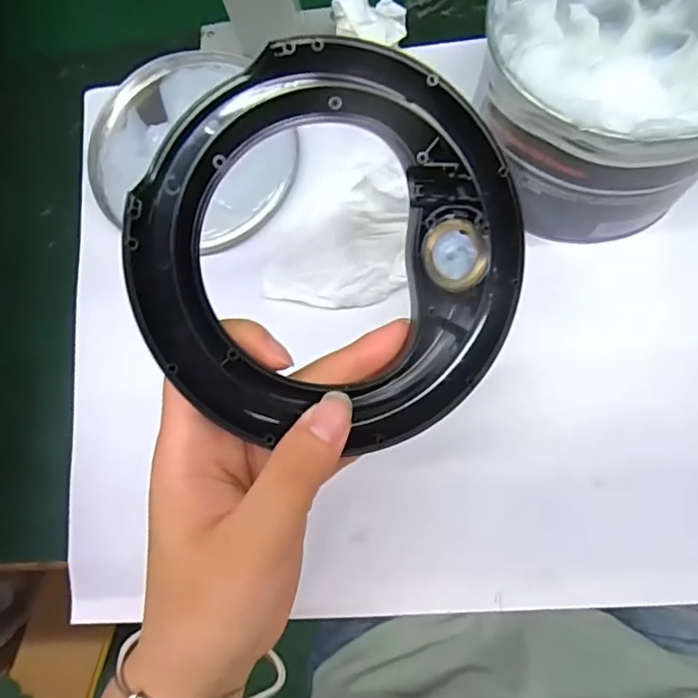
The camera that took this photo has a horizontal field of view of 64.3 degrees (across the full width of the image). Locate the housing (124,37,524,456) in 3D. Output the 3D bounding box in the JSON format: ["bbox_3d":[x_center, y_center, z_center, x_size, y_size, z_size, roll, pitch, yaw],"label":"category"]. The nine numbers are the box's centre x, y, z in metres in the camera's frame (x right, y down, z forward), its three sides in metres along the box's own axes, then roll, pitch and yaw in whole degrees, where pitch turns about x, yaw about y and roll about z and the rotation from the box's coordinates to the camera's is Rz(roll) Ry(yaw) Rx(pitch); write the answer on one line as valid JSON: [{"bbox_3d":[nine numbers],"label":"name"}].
[{"bbox_3d":[-0.002,-0.030,0.188,0.126,0.011,0.130,-2,98,-15],"label":"housing"}]

